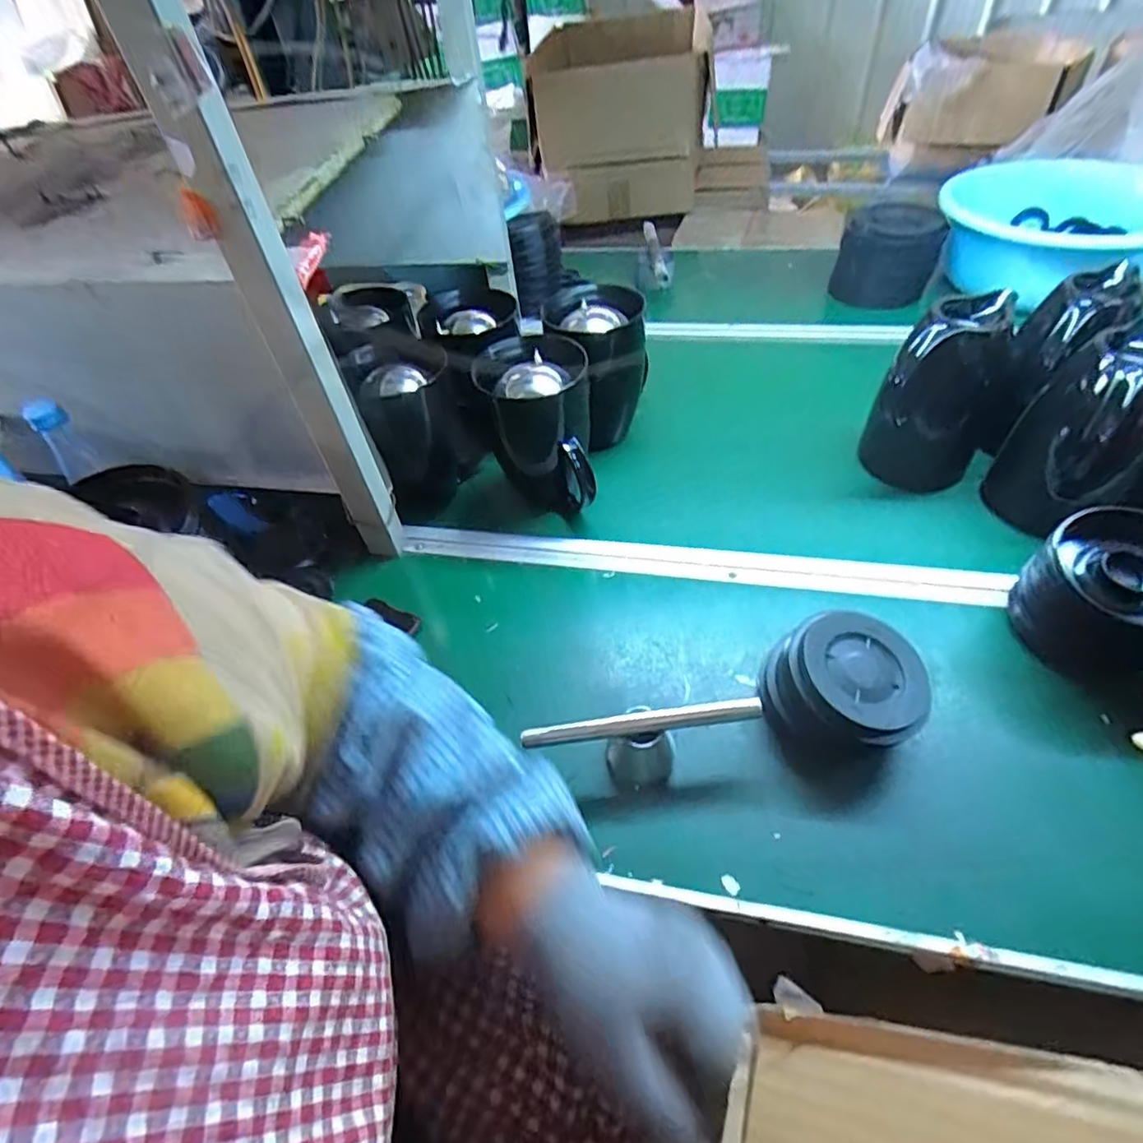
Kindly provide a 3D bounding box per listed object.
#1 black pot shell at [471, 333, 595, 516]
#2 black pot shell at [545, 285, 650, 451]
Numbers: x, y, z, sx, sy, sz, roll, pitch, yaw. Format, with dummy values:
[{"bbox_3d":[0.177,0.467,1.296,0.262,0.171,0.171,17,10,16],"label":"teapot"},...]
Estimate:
[{"bbox_3d":[-0.038,-0.166,0.745,0.125,0.193,0.129,-9,47,-2],"label":"black pot shell"},{"bbox_3d":[0.037,-0.259,0.805,0.120,0.182,0.135,3,48,9],"label":"black pot shell"}]

